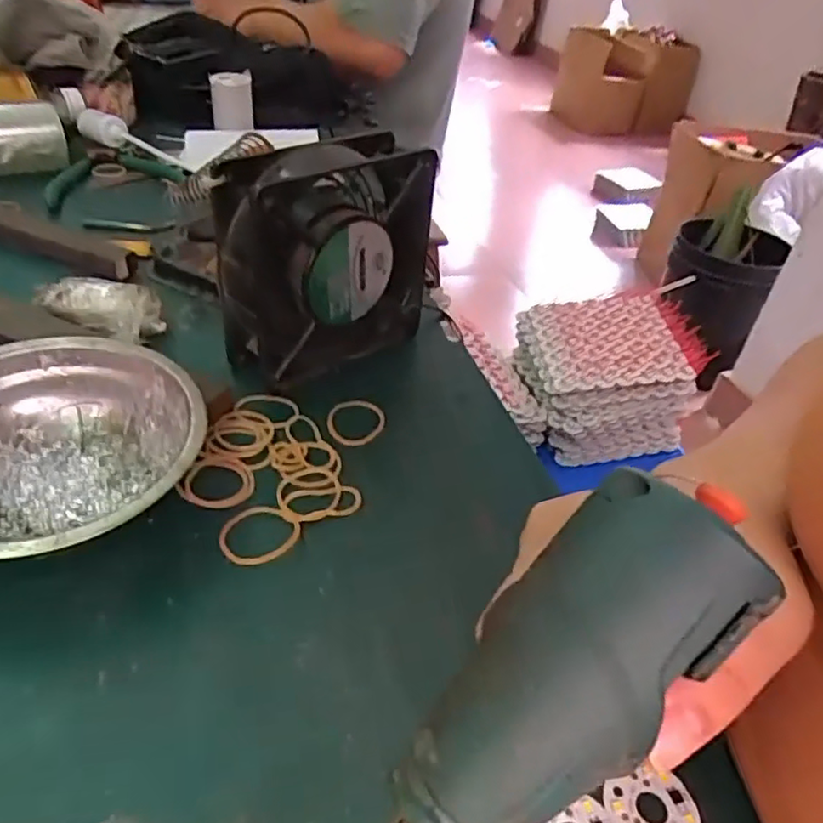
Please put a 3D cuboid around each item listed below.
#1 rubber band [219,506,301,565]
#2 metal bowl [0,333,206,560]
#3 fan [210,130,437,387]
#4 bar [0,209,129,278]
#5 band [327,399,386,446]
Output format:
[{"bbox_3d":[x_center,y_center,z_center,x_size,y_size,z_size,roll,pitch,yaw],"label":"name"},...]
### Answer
[{"bbox_3d":[-0.068,0.054,0.293,0.033,0.004,0.033,5,38,-4],"label":"rubber band"},{"bbox_3d":[-0.155,0.021,0.288,0.119,0.041,0.124,5,38,-4],"label":"metal bowl"},{"bbox_3d":[-0.047,-0.087,0.379,0.045,0.118,0.120,35,46,31],"label":"fan"},{"bbox_3d":[-0.296,-0.138,0.476,0.219,0.014,0.020,21,40,16],"label":"bar"},{"bbox_3d":[-0.030,0.004,0.362,0.032,0.004,0.037,-3,39,-14],"label":"band"}]

